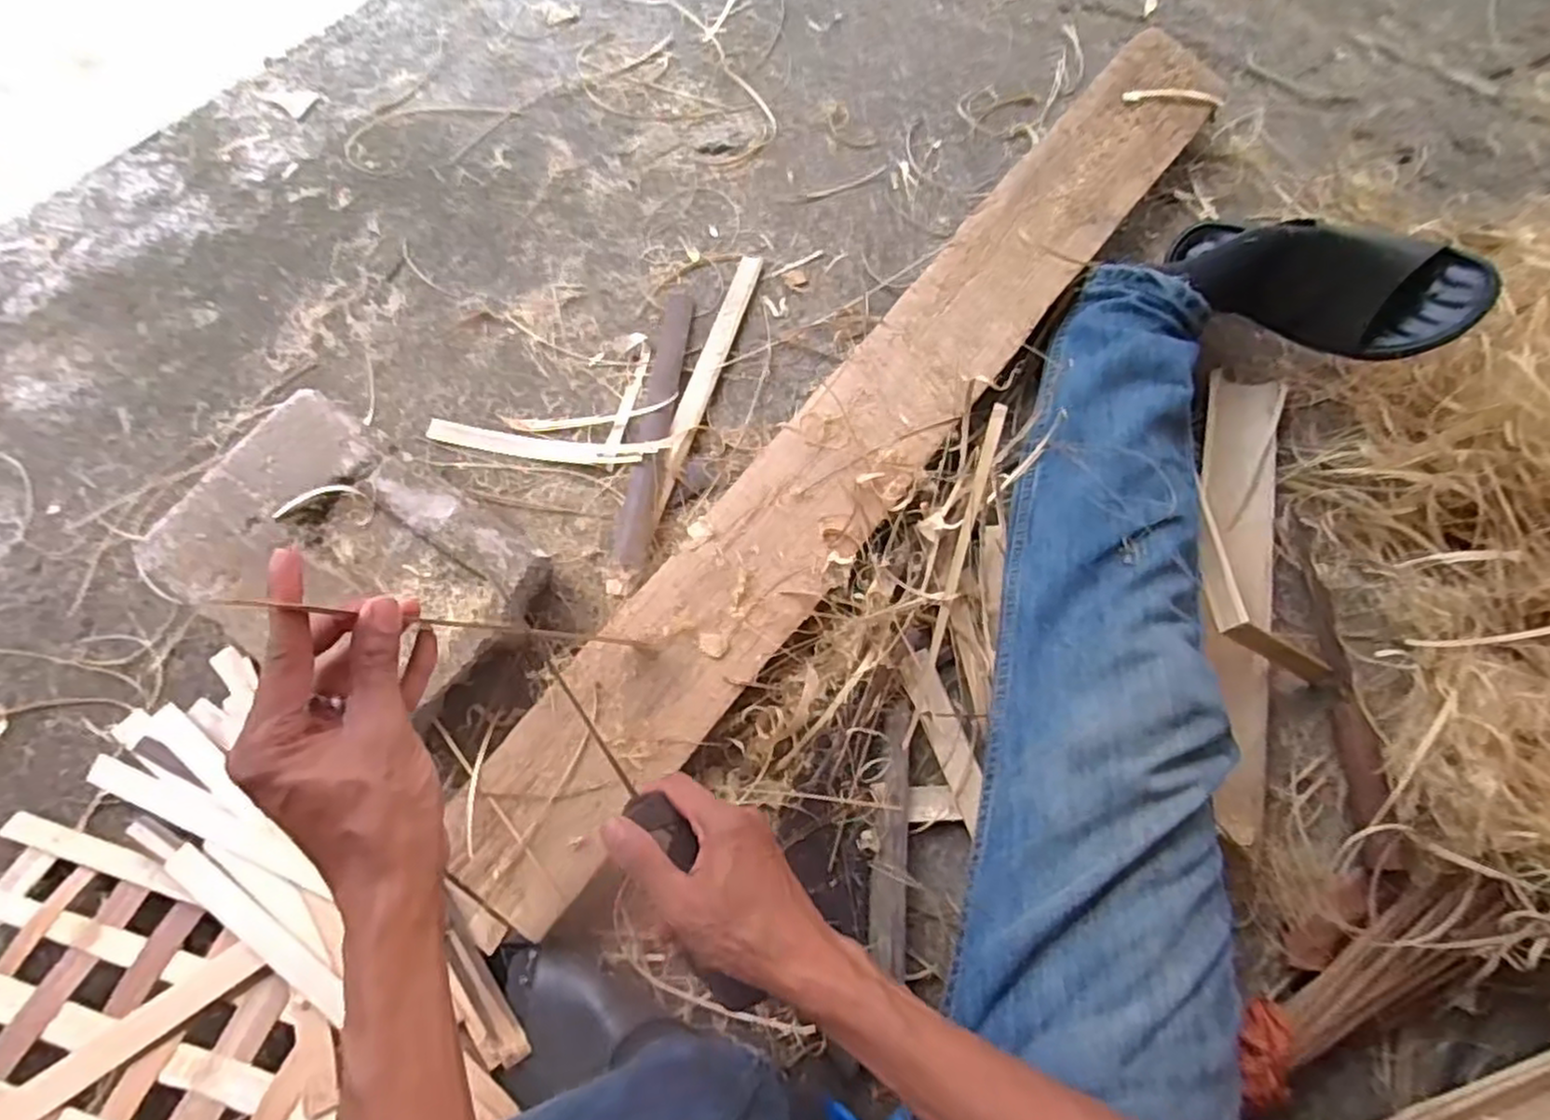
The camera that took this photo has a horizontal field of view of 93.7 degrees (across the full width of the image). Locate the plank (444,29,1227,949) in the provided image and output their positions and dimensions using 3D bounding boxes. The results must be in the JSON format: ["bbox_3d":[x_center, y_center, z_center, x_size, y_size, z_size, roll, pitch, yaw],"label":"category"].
[{"bbox_3d":[0.103,-0.135,0.686,0.127,0.032,1.066,39,78,9],"label":"plank"}]

